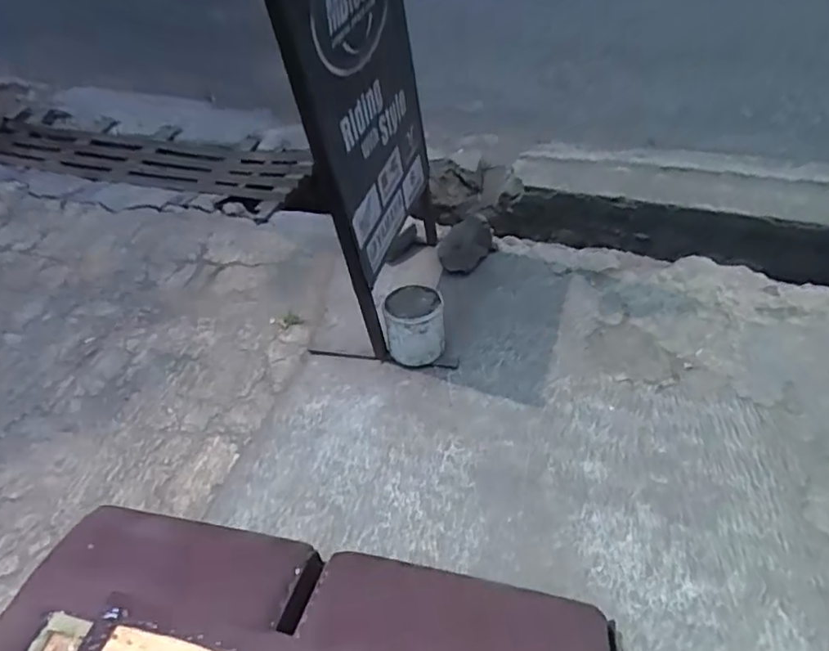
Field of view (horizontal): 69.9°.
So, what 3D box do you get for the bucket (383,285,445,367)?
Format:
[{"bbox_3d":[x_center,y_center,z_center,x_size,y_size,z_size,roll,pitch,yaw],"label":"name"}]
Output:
[{"bbox_3d":[-0.002,-0.016,1.825,0.175,0.183,0.192,-4,48,4],"label":"bucket"}]

